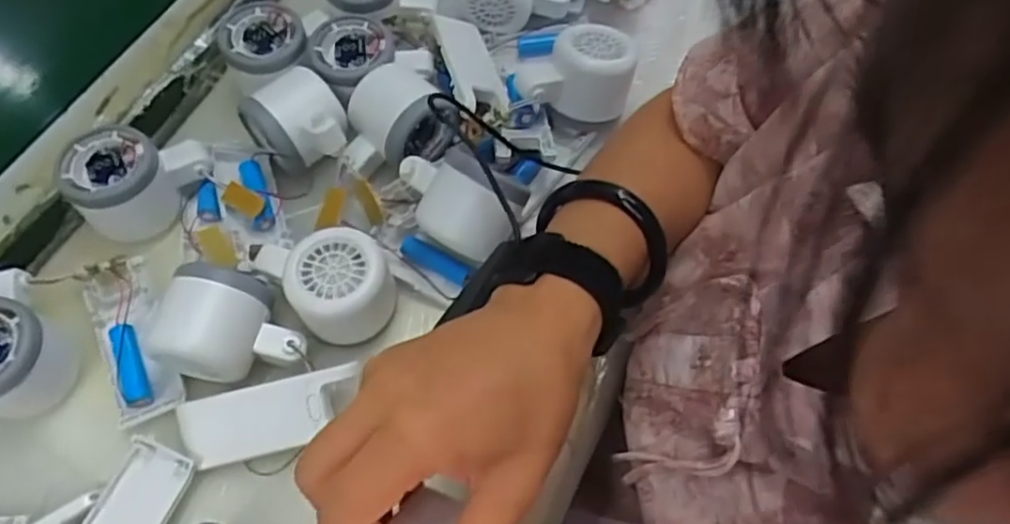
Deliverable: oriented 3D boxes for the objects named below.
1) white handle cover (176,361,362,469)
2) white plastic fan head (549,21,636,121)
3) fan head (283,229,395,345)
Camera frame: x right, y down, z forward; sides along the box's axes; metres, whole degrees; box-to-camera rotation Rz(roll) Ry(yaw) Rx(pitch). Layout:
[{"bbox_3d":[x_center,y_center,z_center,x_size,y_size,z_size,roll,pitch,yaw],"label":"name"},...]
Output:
[{"bbox_3d":[-0.130,0.086,0.386,0.098,0.011,0.040,-12,89,-2],"label":"white handle cover"},{"bbox_3d":[0.059,-0.130,0.481,0.058,0.051,0.056,0,64,0],"label":"white plastic fan head"},{"bbox_3d":[-0.095,0.018,0.408,0.056,0.051,0.058,0,64,0],"label":"fan head"}]

